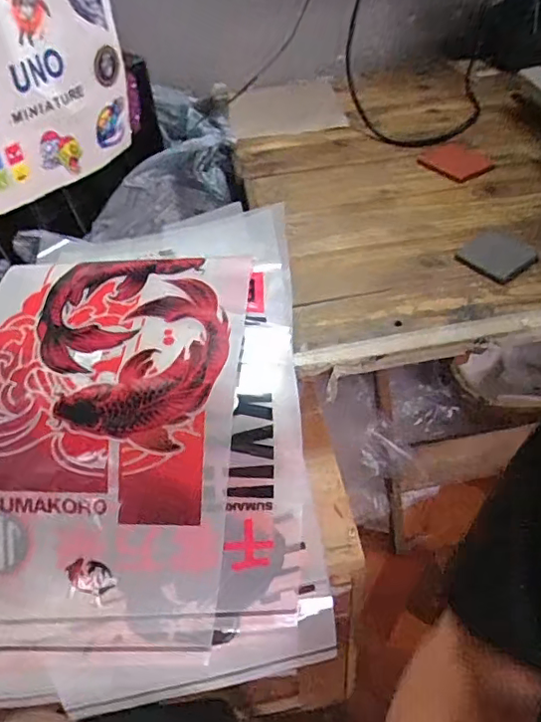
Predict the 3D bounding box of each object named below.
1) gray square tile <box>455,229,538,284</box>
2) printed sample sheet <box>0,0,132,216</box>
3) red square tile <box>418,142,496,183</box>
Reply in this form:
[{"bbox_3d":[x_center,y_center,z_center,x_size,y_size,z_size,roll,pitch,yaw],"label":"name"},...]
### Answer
[{"bbox_3d":[0.290,-0.136,0.714,0.088,0.010,0.082,-33,52,-26],"label":"gray square tile"},{"bbox_3d":[-0.302,-0.356,0.730,0.040,0.259,0.275,29,52,27],"label":"printed sample sheet"},{"bbox_3d":[0.291,-0.313,0.870,0.106,0.009,0.101,-29,51,-23],"label":"red square tile"}]

